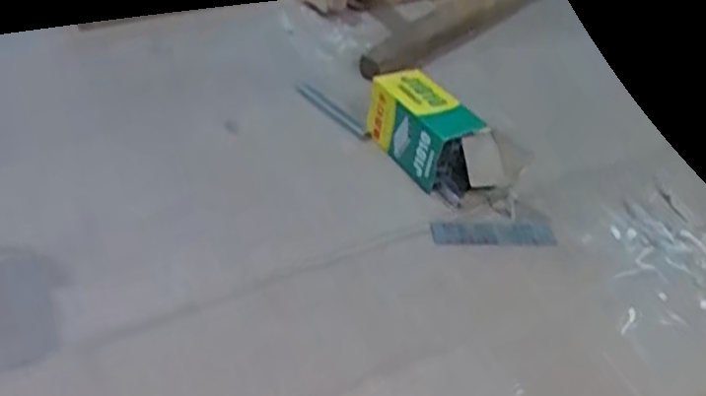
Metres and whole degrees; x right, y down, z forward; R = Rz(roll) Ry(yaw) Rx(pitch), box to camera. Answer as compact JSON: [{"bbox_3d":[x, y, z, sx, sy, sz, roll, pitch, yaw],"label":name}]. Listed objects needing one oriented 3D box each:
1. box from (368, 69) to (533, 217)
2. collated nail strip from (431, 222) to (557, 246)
[{"bbox_3d":[0.082,-0.056,0.682,0.072,0.059,0.172,-19,44,-28],"label":"box"},{"bbox_3d":[0.120,0.031,0.632,0.103,0.004,0.031,0,38,-1],"label":"collated nail strip"}]

